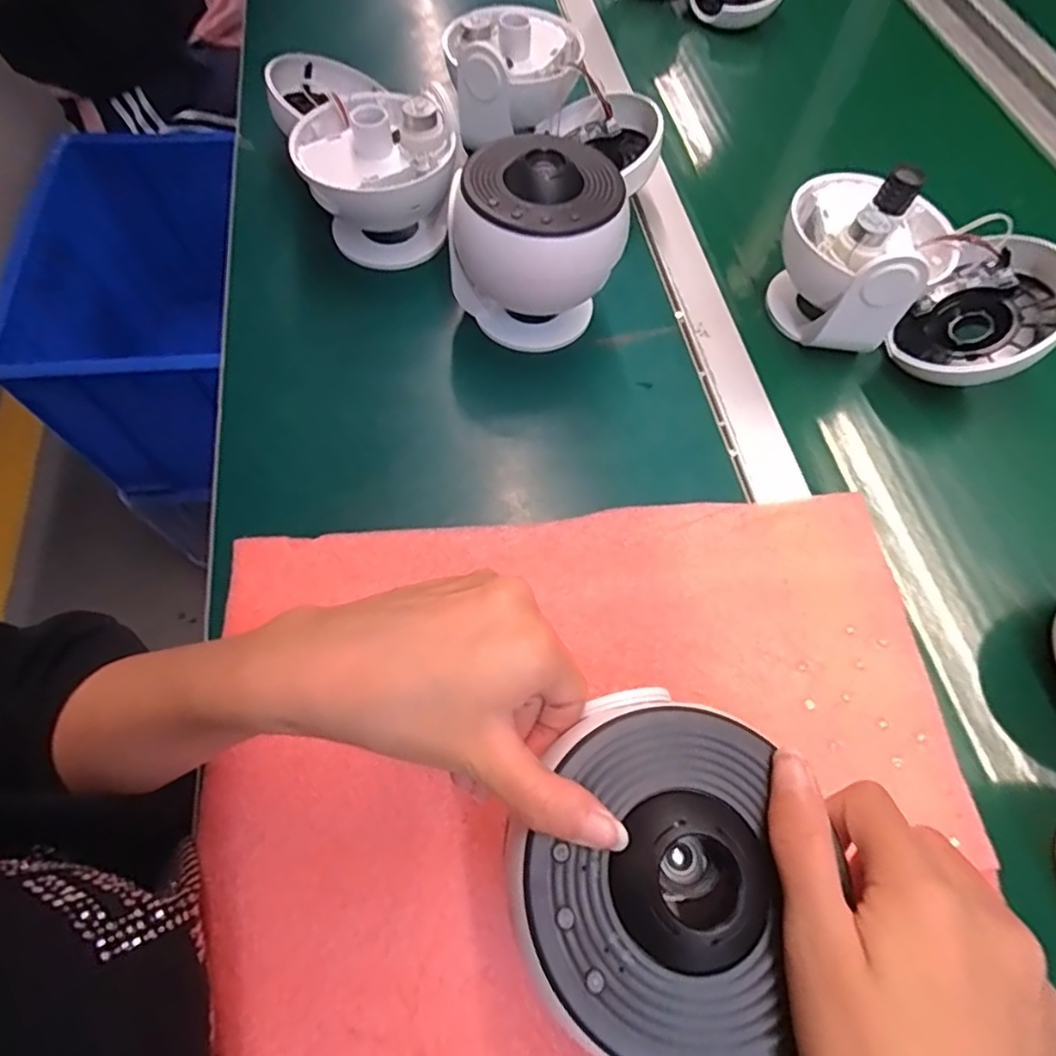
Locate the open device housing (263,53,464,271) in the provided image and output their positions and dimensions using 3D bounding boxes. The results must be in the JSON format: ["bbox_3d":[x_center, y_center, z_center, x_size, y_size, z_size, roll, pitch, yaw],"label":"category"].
[{"bbox_3d":[-0.115,-0.273,0.471,0.118,0.105,0.113,-15,66,-9],"label":"open device housing"}]

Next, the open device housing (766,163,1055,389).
[{"bbox_3d":[0.279,-0.182,0.438,0.200,0.107,0.125,29,66,11],"label":"open device housing"}]

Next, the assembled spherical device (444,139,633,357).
[{"bbox_3d":[0.007,-0.195,0.427,0.099,0.119,0.095,-31,70,-16],"label":"assembled spherical device"}]

